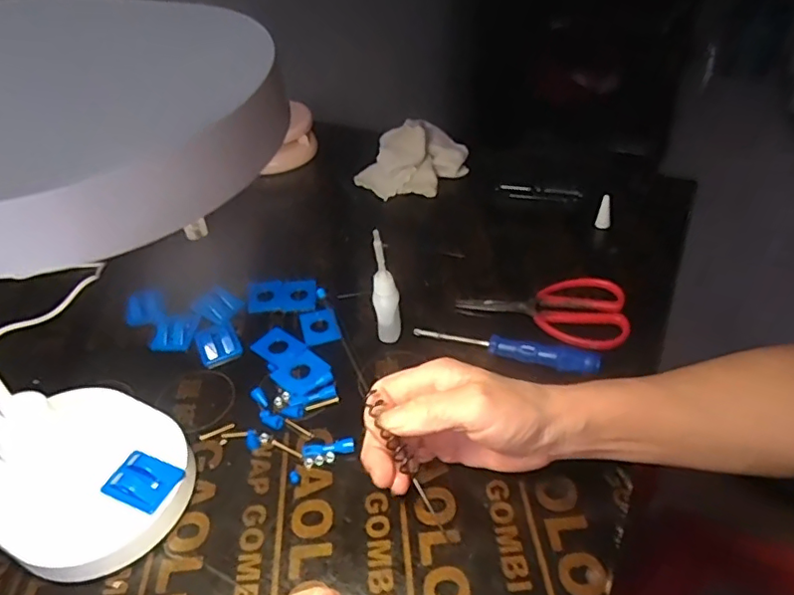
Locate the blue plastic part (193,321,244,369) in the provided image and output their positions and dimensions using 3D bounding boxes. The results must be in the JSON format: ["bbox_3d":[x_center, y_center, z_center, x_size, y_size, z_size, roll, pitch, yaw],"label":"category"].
[{"bbox_3d":[-0.158,0.041,0.504,0.035,0.005,0.045,-24,45,-21],"label":"blue plastic part"}]

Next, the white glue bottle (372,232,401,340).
[{"bbox_3d":[-0.010,-0.007,0.464,0.021,0.098,0.020,-10,42,-5],"label":"white glue bottle"}]

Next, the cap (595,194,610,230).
[{"bbox_3d":[0.215,-0.088,0.595,0.011,0.037,0.011,-3,41,3],"label":"cap"}]

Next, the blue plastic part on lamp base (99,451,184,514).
[{"bbox_3d":[-0.166,0.120,0.375,0.041,0.007,0.032,21,48,10],"label":"blue plastic part on lamp base"}]

